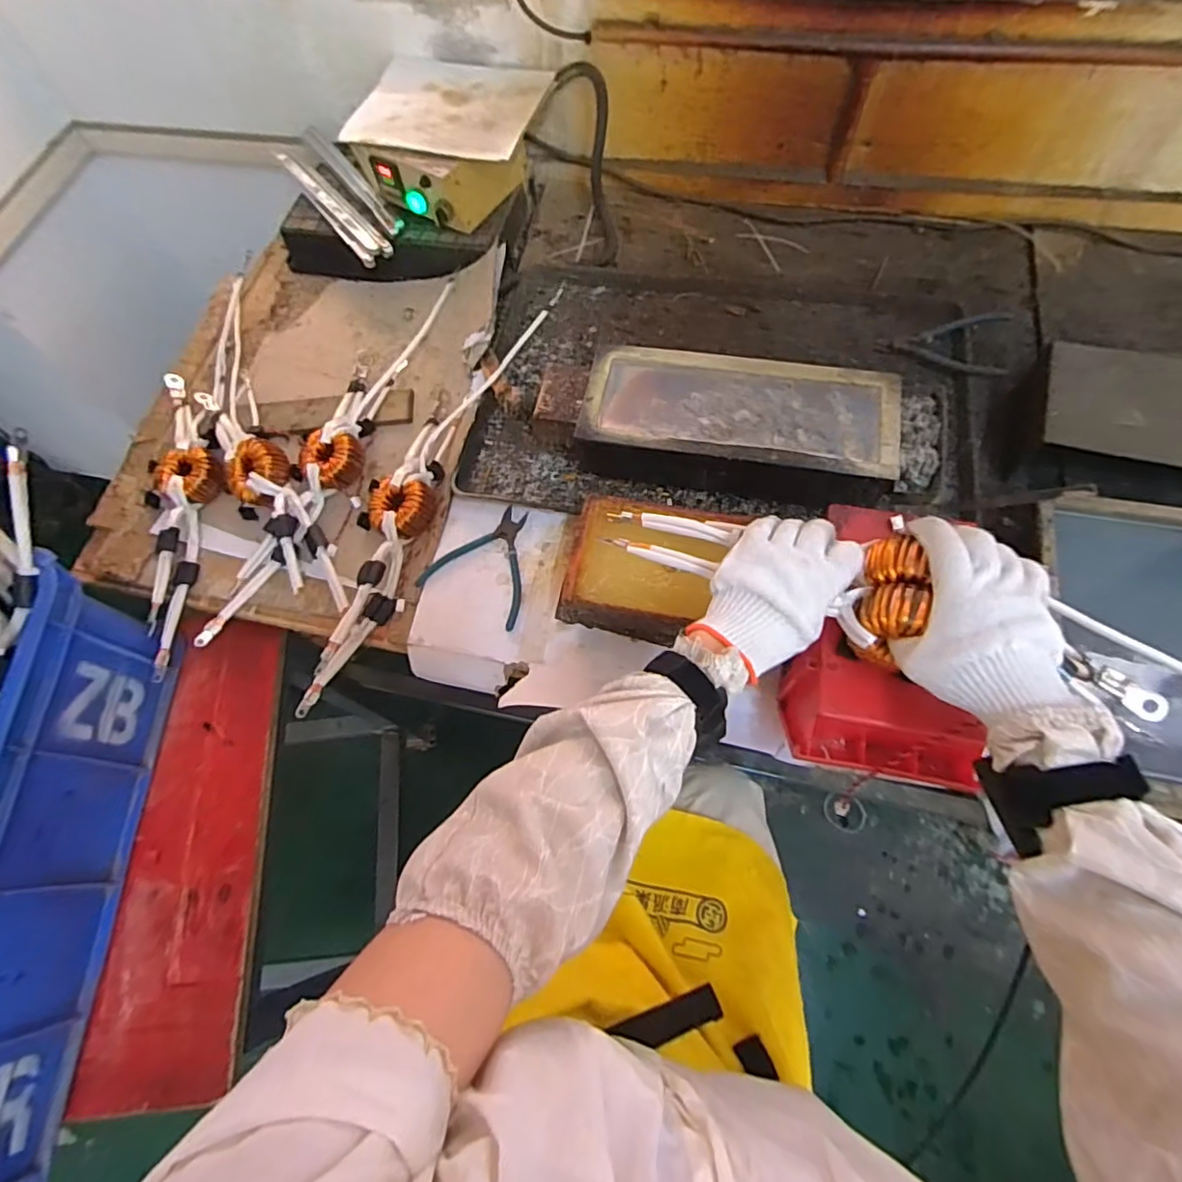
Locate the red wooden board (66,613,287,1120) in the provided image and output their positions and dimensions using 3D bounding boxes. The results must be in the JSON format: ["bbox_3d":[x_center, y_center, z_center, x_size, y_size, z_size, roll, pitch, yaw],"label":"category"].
[{"bbox_3d":[-0.432,0.277,0.657,0.147,0.019,0.481,-1,70,0],"label":"red wooden board"}]

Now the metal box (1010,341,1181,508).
[{"bbox_3d":[0.601,-0.183,0.662,0.214,0.095,0.145,18,68,11],"label":"metal box"}]

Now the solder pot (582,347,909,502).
[{"bbox_3d":[0.165,-0.186,0.691,0.340,0.093,0.155,12,67,9],"label":"solder pot"}]

